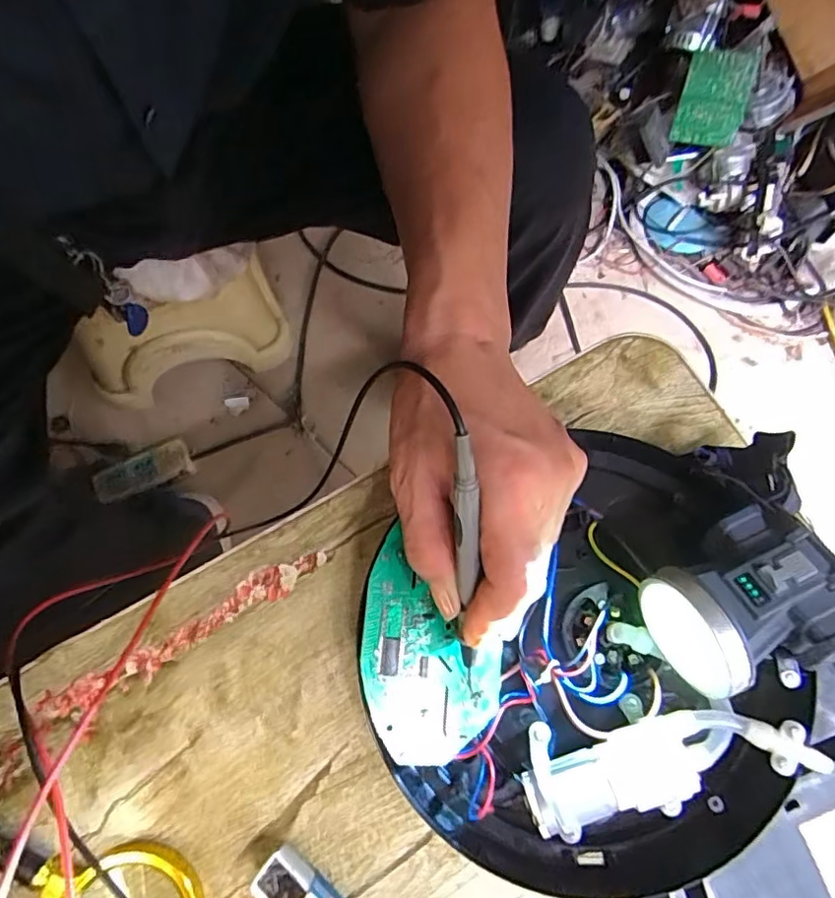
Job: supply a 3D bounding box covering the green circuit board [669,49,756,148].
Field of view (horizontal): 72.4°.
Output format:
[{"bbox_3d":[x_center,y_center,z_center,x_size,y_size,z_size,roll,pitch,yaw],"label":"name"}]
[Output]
[{"bbox_3d":[0.446,-0.532,0.862,0.094,0.012,0.132,12,99,6],"label":"green circuit board"}]

